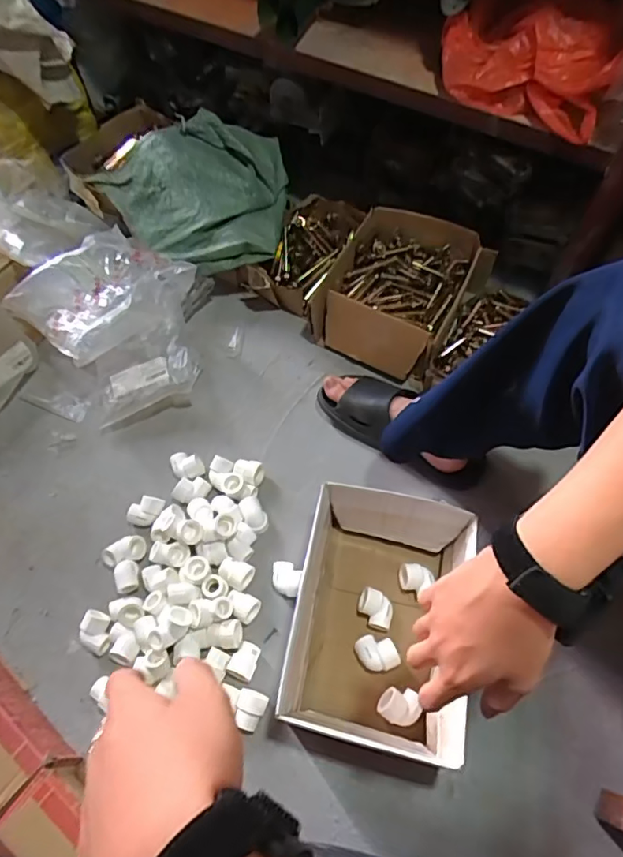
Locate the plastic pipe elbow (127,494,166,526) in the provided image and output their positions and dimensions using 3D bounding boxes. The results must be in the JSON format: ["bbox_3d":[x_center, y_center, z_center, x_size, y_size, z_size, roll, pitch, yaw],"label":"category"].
[{"bbox_3d":[-0.245,0.122,0.785,0.045,0.025,0.045,16,62,10],"label":"plastic pipe elbow"}]

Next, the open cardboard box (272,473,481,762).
[{"bbox_3d":[0.082,0.234,0.666,0.198,0.120,0.278,11,62,8],"label":"open cardboard box"}]

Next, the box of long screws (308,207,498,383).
[{"bbox_3d":[0.149,-0.250,0.938,0.235,0.101,0.287,30,66,17],"label":"box of long screws"}]

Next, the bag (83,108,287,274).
[{"bbox_3d":[-0.205,-0.411,0.920,0.310,0.124,0.223,-3,61,0],"label":"bag"}]

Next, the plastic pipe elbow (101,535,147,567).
[{"bbox_3d":[-0.269,0.178,0.758,0.063,0.031,0.032,-18,62,-8],"label":"plastic pipe elbow"}]

